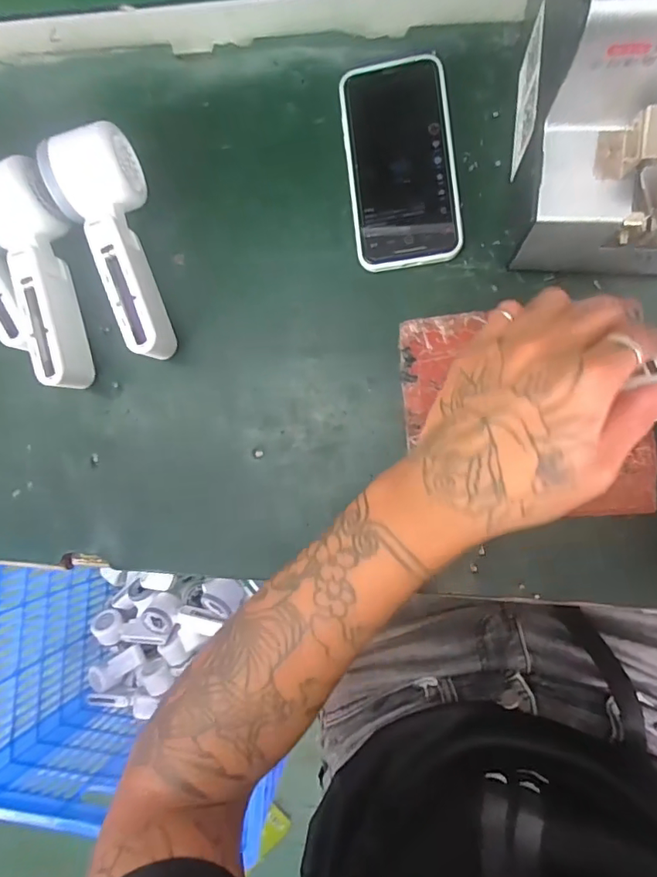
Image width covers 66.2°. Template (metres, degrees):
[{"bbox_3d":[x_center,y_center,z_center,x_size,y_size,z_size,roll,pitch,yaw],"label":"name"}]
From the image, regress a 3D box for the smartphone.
[{"bbox_3d":[0.051,-0.197,0.359,0.074,0.008,0.146,-7,85,8],"label":"smartphone"}]

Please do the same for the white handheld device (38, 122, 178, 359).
[{"bbox_3d":[-0.157,-0.136,0.367,0.052,0.058,0.162,-12,87,10],"label":"white handheld device"}]

